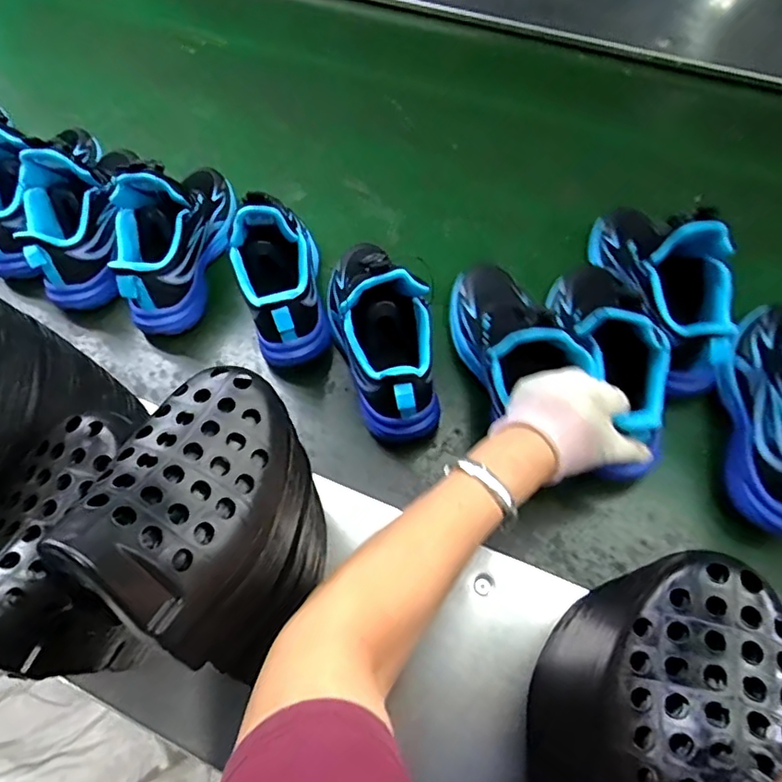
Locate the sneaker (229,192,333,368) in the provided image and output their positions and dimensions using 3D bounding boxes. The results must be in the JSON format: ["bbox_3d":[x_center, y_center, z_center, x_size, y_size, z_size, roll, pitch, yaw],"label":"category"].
[{"bbox_3d":[-0.120,-0.136,0.581,0.079,0.125,0.217,-9,63,-5],"label":"sneaker"}]

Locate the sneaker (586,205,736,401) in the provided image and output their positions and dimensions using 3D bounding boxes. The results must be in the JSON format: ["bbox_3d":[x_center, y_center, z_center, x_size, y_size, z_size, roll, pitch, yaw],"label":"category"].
[{"bbox_3d":[0.276,-0.118,0.556,0.078,0.130,0.224,-8,63,-4],"label":"sneaker"}]

